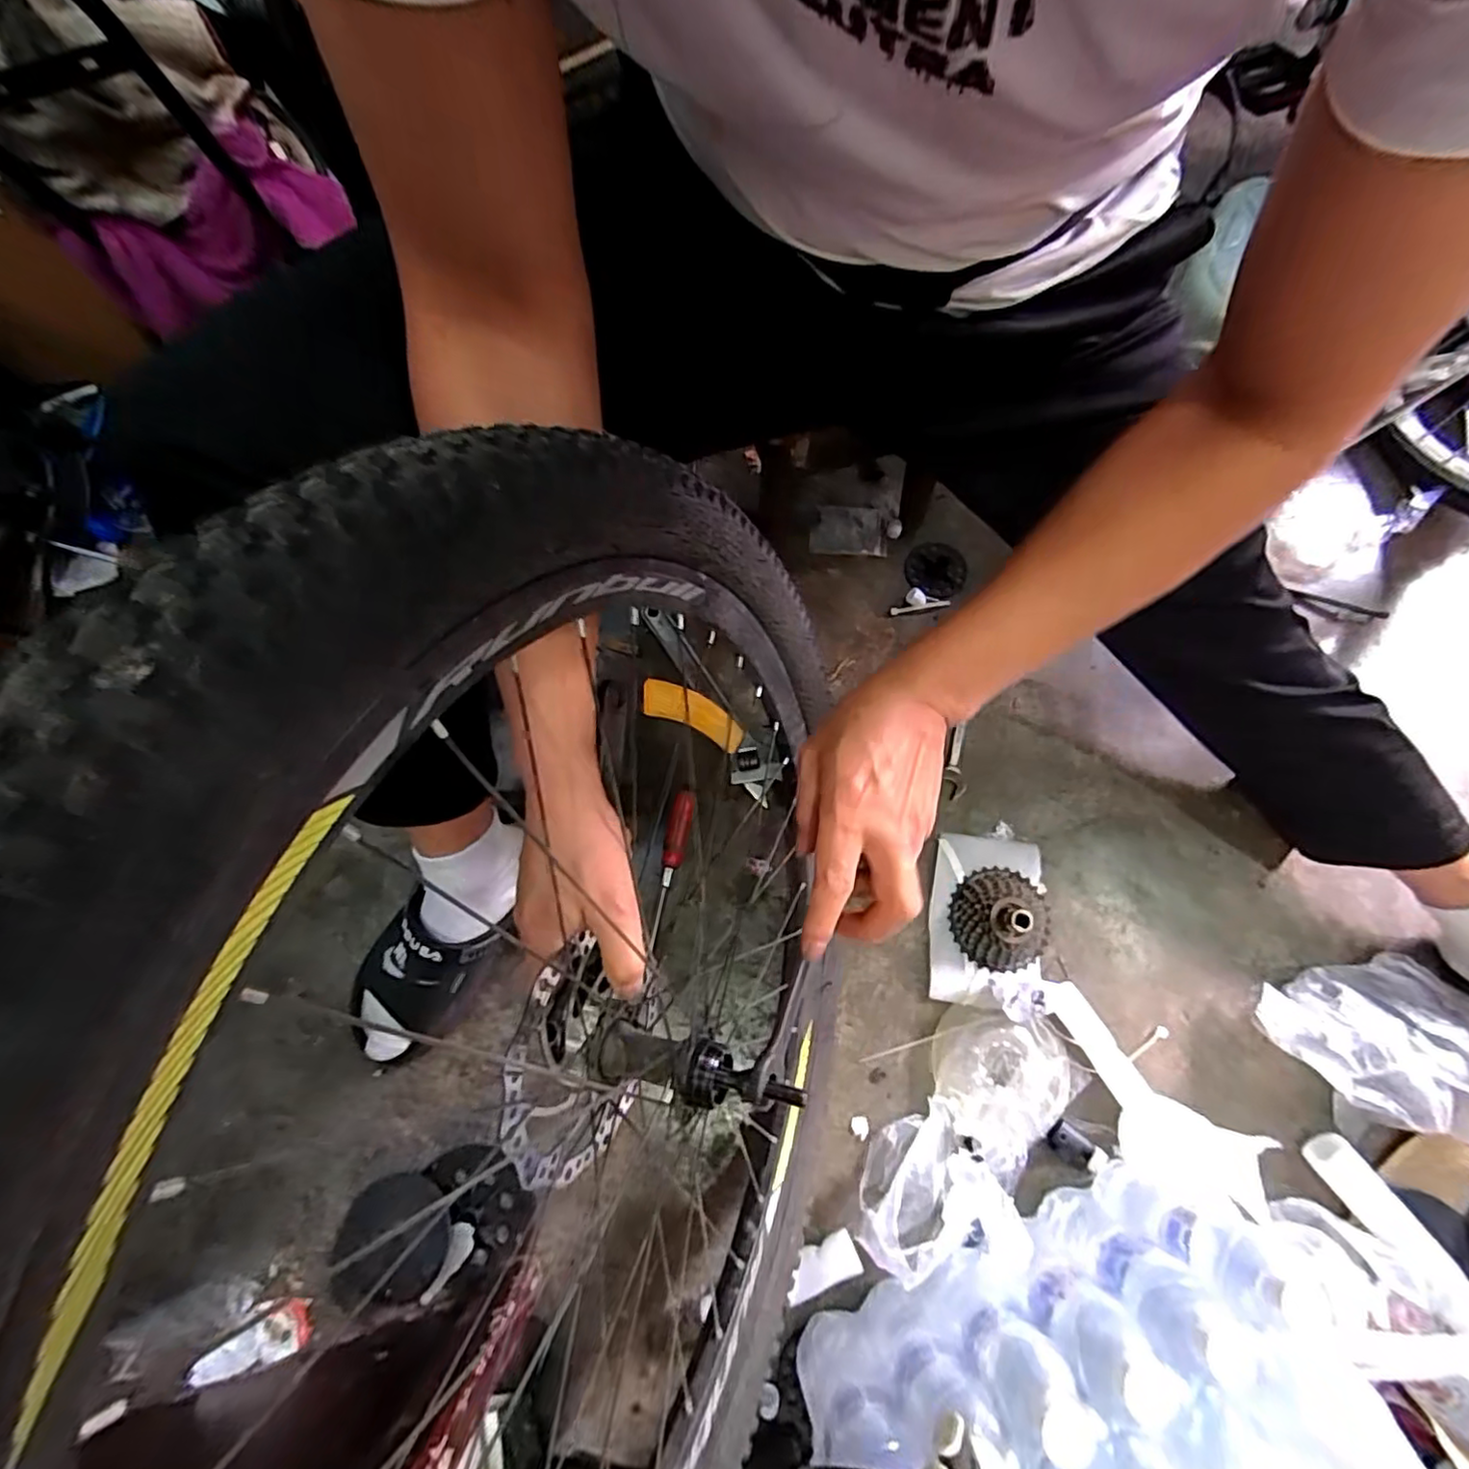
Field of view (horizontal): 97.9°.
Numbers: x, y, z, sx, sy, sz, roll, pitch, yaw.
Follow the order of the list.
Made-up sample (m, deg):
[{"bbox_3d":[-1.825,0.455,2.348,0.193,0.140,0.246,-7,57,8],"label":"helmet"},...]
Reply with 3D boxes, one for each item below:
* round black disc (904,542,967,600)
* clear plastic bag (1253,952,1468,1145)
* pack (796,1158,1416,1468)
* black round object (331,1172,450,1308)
[{"bbox_3d":[0.252,-0.208,0.796,0.074,0.017,0.076,-2,68,4],"label":"round black disc"},{"bbox_3d":[0.664,0.300,0.630,0.266,0.079,0.158,17,76,5],"label":"clear plastic bag"},{"bbox_3d":[0.245,0.536,0.481,0.352,0.193,0.241,-20,75,-5],"label":"pack"},{"bbox_3d":[-0.318,0.473,0.602,0.099,0.027,0.093,0,75,1],"label":"black round object"}]

